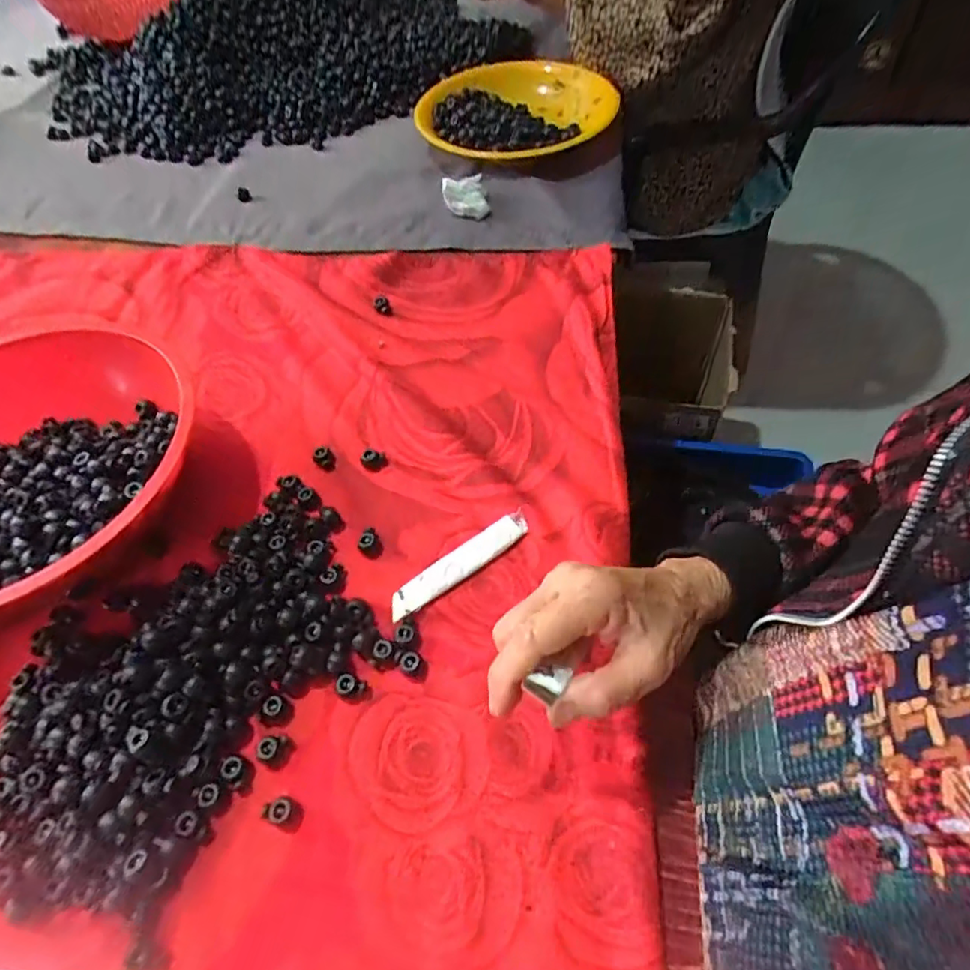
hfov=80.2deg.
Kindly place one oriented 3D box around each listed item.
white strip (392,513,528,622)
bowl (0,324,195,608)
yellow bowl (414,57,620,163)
[{"bbox_3d":[-0.018,0.054,0.400,0.109,0.005,0.021,-33,60,-16],"label":"white strip"},{"bbox_3d":[-0.332,-0.003,0.422,0.249,0.079,0.227,4,57,7],"label":"bowl"},{"bbox_3d":[0.039,-0.456,0.727,0.194,0.074,0.223,31,64,22],"label":"yellow bowl"}]

